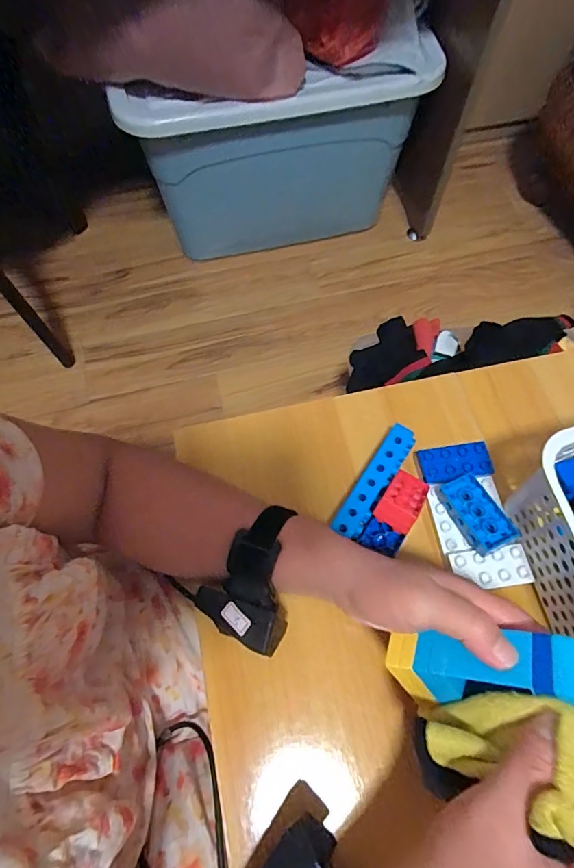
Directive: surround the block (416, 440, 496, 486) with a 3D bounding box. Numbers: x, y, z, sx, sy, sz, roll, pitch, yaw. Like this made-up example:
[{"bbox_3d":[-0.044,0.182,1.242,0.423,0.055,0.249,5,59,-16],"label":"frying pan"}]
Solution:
[{"bbox_3d":[0.154,0.027,0.415,0.061,0.012,0.033,-7,66,-2],"label":"block"}]

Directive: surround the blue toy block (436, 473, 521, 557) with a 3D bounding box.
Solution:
[{"bbox_3d":[0.160,0.067,0.383,0.037,0.017,0.065,-24,68,-9],"label":"blue toy block"}]

